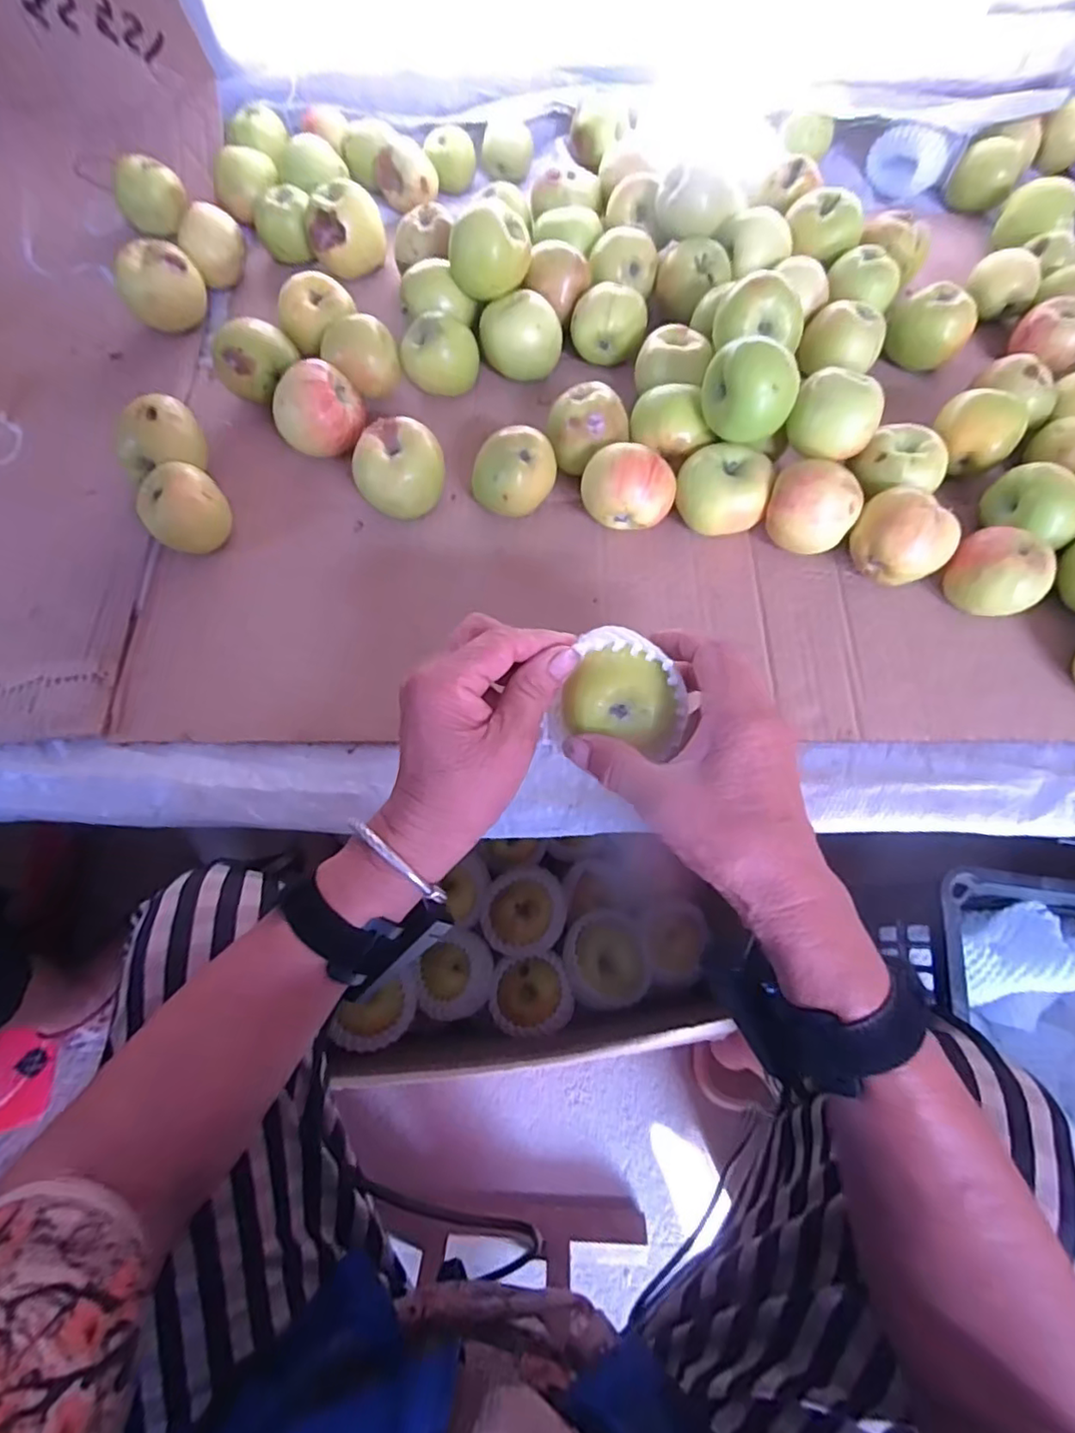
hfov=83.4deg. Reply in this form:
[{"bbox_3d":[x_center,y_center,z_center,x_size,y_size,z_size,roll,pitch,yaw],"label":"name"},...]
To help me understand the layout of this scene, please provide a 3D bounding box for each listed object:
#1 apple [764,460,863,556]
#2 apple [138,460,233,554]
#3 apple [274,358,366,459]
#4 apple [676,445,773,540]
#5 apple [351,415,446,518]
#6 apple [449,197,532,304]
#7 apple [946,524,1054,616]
[{"bbox_3d":[0.194,-0.145,0.433,0.058,0.062,0.052,31,72,12],"label":"apple"},{"bbox_3d":[-0.264,-0.155,0.458,0.056,0.051,0.048,-41,74,-14],"label":"apple"},{"bbox_3d":[-0.172,-0.239,0.482,0.064,0.062,0.050,-23,71,-6],"label":"apple"},{"bbox_3d":[0.137,-0.164,0.449,0.064,0.051,0.052,15,70,6],"label":"apple"},{"bbox_3d":[-0.102,-0.182,0.462,0.064,0.060,0.062,0,69,1],"label":"apple"},{"bbox_3d":[-0.038,-0.372,0.487,0.063,0.050,0.054,-7,69,-2],"label":"apple"},{"bbox_3d":[0.316,-0.097,0.421,0.049,0.049,0.058,-36,73,-12],"label":"apple"}]

